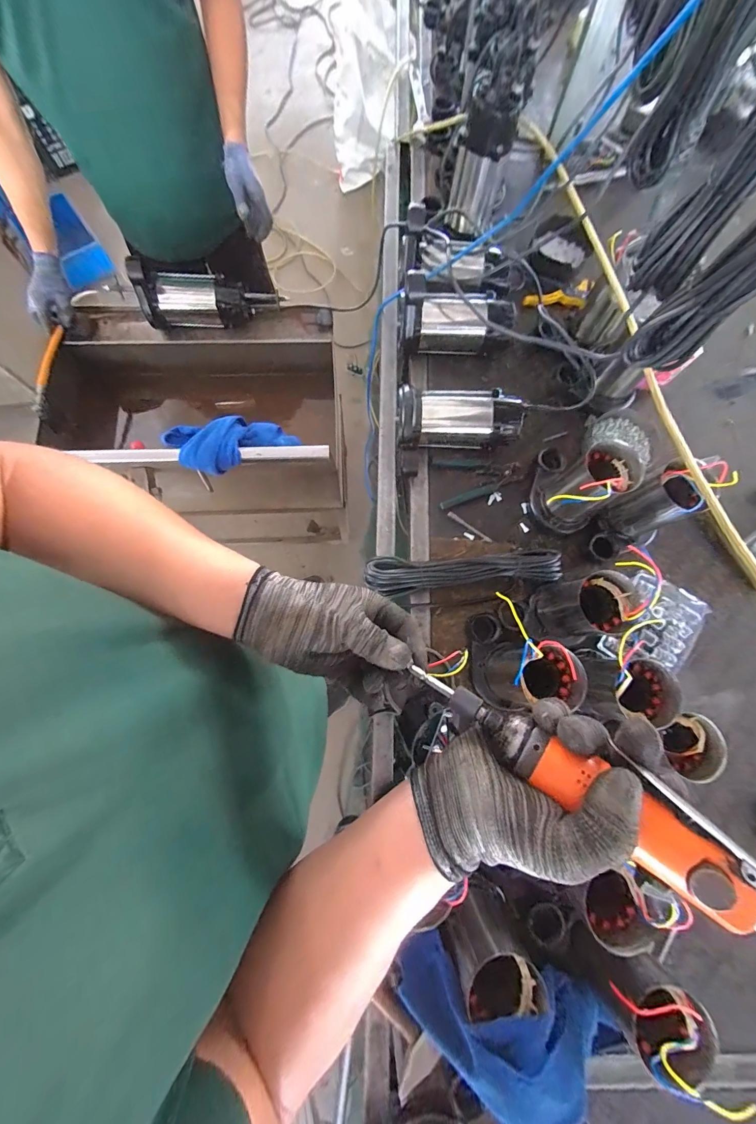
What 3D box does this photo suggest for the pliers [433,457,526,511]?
[{"bbox_3d":[0.203,-0.162,0.746,0.172,0.011,0.102,-4,76,-3],"label":"pliers"}]

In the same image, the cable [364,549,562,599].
[{"bbox_3d":[0.155,0.018,0.668,0.347,0.032,0.069,-2,76,-2],"label":"cable"}]

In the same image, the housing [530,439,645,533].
[{"bbox_3d":[0.357,-0.132,0.652,0.116,0.157,0.113,0,76,-1],"label":"housing"}]

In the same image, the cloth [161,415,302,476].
[{"bbox_3d":[-0.255,-0.214,0.662,0.225,0.055,0.098,-15,77,-18],"label":"cloth"}]

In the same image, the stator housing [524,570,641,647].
[{"bbox_3d":[0.328,0.080,0.603,0.103,0.145,0.108,0,76,-1],"label":"stator housing"}]

